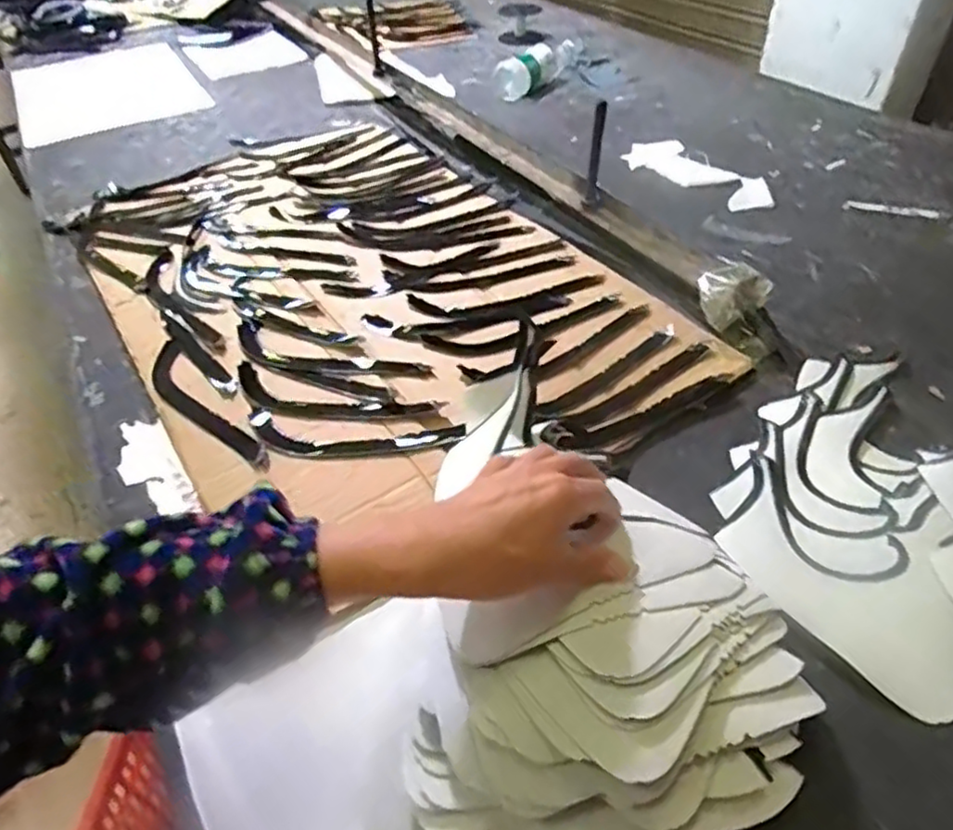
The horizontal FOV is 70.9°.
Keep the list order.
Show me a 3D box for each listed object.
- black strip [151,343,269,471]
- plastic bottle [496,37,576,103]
[{"bbox_3d":[-0.258,-0.007,0.624,0.042,0.006,0.227,-42,53,-13],"label":"black strip"},{"bbox_3d":[0.123,-0.662,1.259,0.056,0.059,0.255,20,47,22],"label":"plastic bottle"}]

